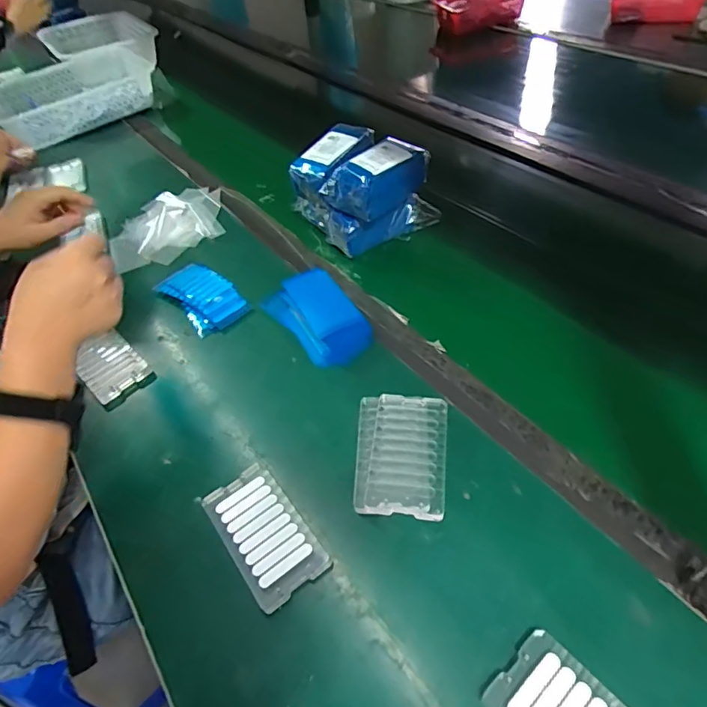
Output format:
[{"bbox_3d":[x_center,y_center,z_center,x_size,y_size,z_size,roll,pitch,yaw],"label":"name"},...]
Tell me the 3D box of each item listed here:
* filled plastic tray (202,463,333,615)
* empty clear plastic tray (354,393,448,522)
[{"bbox_3d":[-0.081,0.160,0.449,0.067,0.012,0.123,-32,52,-20],"label":"filled plastic tray"},{"bbox_3d":[0.045,0.095,0.472,0.083,0.024,0.121,3,48,10],"label":"empty clear plastic tray"}]

